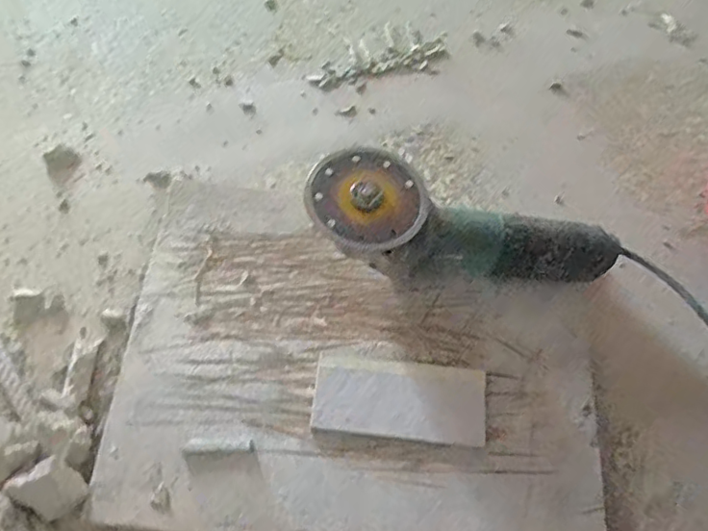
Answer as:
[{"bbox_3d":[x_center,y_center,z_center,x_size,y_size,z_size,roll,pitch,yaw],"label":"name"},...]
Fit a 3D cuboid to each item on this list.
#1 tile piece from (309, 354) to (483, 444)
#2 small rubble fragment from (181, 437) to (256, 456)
[{"bbox_3d":[0.040,0.116,0.507,0.147,0.011,0.065,7,63,1],"label":"tile piece"},{"bbox_3d":[-0.112,0.149,0.483,0.058,0.006,0.014,-3,63,-4],"label":"small rubble fragment"}]

